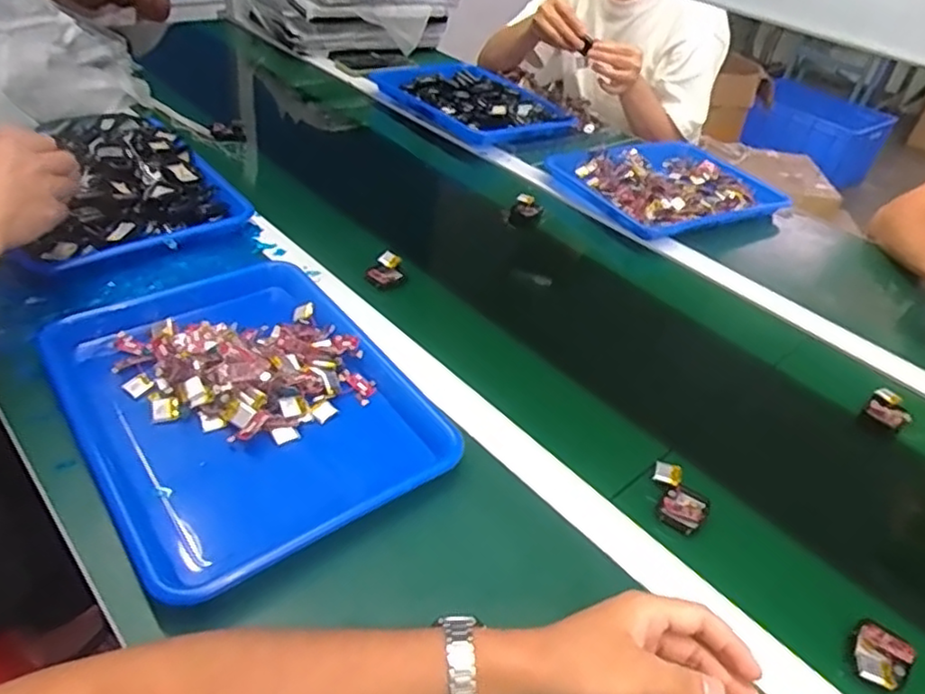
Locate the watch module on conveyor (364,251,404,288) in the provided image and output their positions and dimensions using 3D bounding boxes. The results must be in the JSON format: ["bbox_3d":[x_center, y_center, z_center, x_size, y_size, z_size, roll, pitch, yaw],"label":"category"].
[{"bbox_3d":[-0.086,-0.089,0.761,0.035,0.016,0.065,19,41,13],"label":"watch module on conveyor"}]

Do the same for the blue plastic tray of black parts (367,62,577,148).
[{"bbox_3d":[0.017,-0.443,1.177,0.243,0.044,0.308,-18,46,-28],"label":"blue plastic tray of black parts"}]

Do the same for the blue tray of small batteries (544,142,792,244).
[{"bbox_3d":[0.318,-0.257,1.021,0.311,0.030,0.251,-18,46,-28],"label":"blue tray of small batteries"}]

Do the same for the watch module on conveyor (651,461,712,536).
[{"bbox_3d":[0.179,0.126,0.547,0.052,0.016,0.050,26,43,21],"label":"watch module on conveyor"}]

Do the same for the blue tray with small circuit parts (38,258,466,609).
[{"bbox_3d":[-0.185,0.032,0.565,0.258,0.042,0.340,-23,49,-32],"label":"blue tray with small circuit parts"}]

